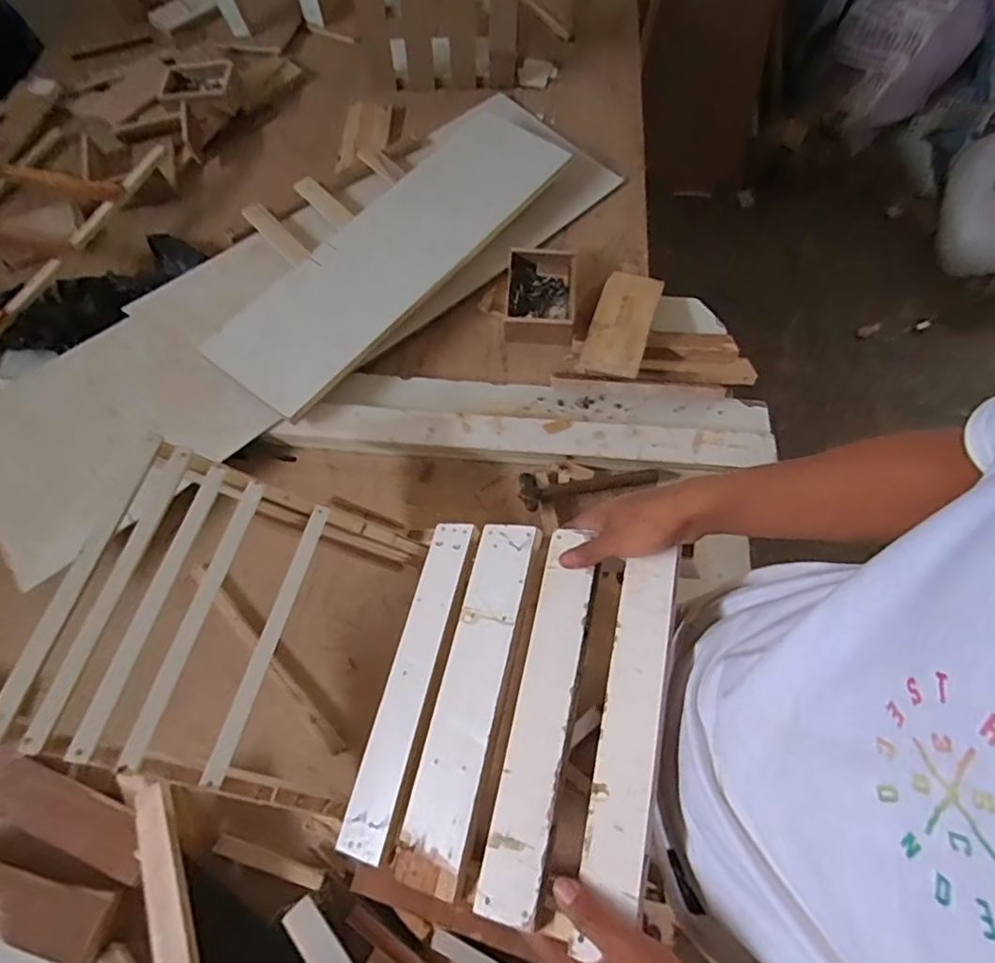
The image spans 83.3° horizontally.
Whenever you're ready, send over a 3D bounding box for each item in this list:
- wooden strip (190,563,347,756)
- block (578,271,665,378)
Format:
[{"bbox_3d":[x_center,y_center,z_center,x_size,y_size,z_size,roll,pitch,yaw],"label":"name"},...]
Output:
[{"bbox_3d":[-0.278,0.208,0.671,0.019,0.023,0.290,-41,72,-16],"label":"wooden strip"},{"bbox_3d":[0.187,-0.242,0.828,0.086,0.032,0.220,19,54,8],"label":"block"}]

